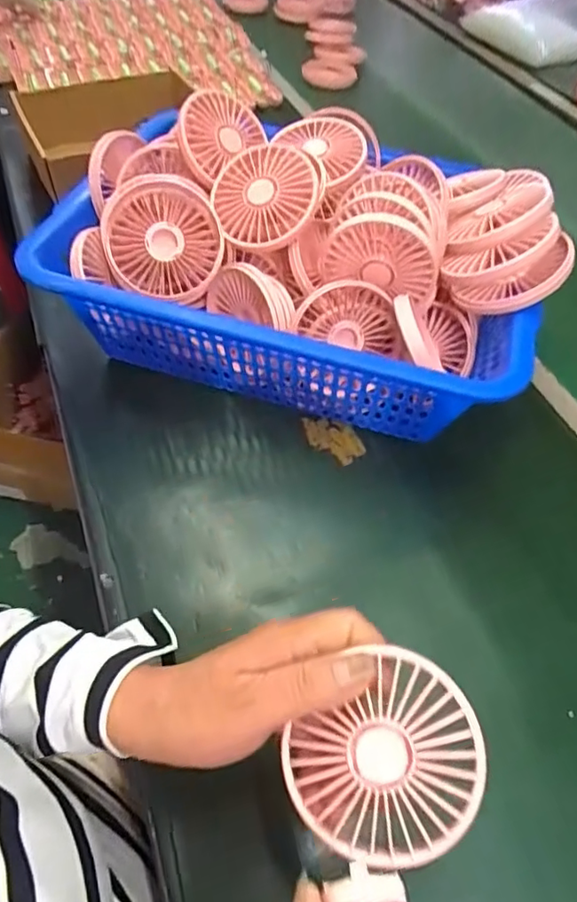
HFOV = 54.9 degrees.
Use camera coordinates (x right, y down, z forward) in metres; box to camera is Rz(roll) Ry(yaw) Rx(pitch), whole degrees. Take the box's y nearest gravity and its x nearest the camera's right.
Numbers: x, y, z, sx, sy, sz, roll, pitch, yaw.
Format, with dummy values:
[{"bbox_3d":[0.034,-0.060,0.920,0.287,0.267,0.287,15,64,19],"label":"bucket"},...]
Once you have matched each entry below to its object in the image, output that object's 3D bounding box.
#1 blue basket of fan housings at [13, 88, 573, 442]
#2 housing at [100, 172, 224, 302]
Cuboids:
[{"bbox_3d":[0.011,-0.152,0.483,0.372,0.163,0.261,14,55,6],"label":"blue basket of fan housings"},{"bbox_3d":[-0.099,-0.167,0.439,0.088,0.092,0.023,-16,11,-5],"label":"housing"}]

